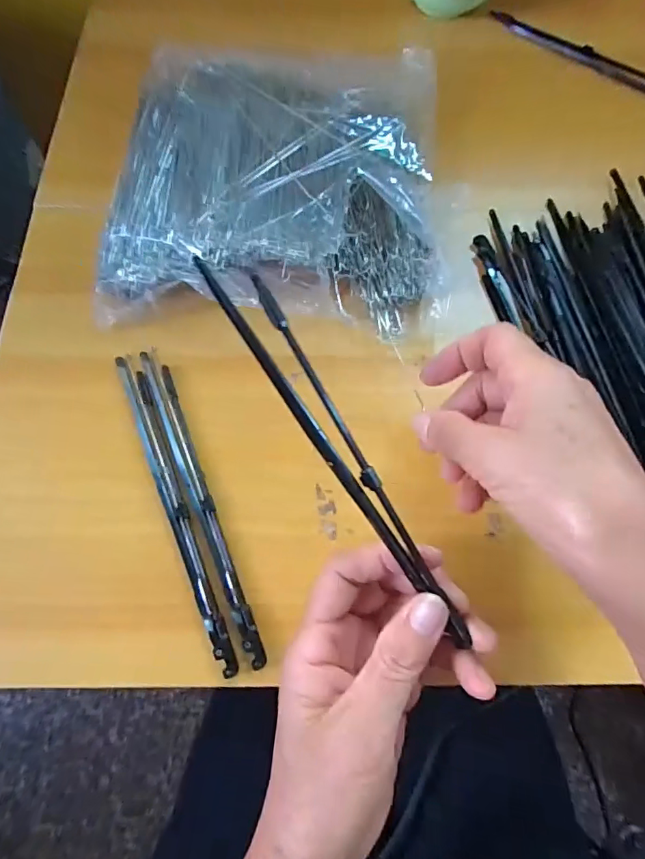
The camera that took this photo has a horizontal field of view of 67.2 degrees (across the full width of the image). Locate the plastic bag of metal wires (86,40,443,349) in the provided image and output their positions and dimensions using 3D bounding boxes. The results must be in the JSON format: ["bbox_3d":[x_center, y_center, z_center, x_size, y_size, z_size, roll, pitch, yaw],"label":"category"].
[{"bbox_3d":[-0.026,-0.169,0.328,0.207,0.033,0.216,4,69,-1],"label":"plastic bag of metal wires"}]

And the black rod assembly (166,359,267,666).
[{"bbox_3d":[-0.063,0.040,0.263,0.009,0.006,0.172,-20,71,-9],"label":"black rod assembly"}]

